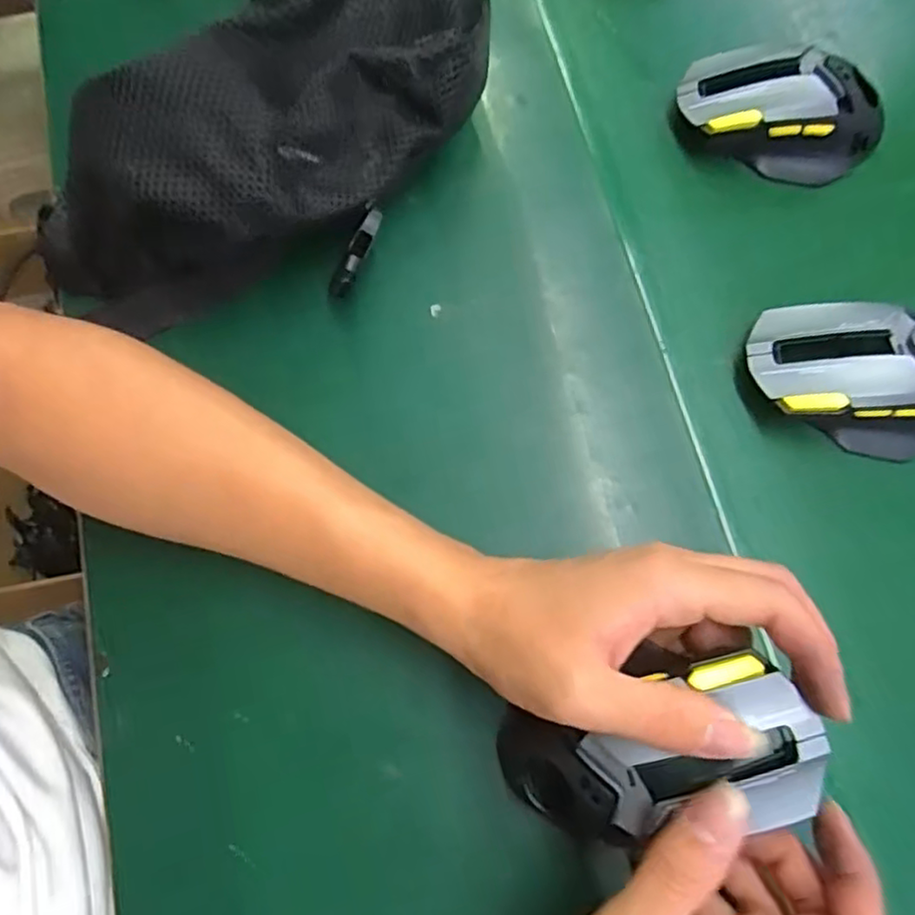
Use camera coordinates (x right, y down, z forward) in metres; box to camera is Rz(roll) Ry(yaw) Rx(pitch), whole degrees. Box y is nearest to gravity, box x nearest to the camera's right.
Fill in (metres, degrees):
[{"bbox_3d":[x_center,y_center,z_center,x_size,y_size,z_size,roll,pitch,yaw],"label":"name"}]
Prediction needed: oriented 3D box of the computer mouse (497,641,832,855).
[{"bbox_3d":[0.068,0.111,0.255,0.124,0.033,0.064,-24,71,23],"label":"computer mouse"}]

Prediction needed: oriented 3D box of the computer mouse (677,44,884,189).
[{"bbox_3d":[0.181,-0.192,0.379,0.116,0.040,0.059,13,75,4],"label":"computer mouse"}]

